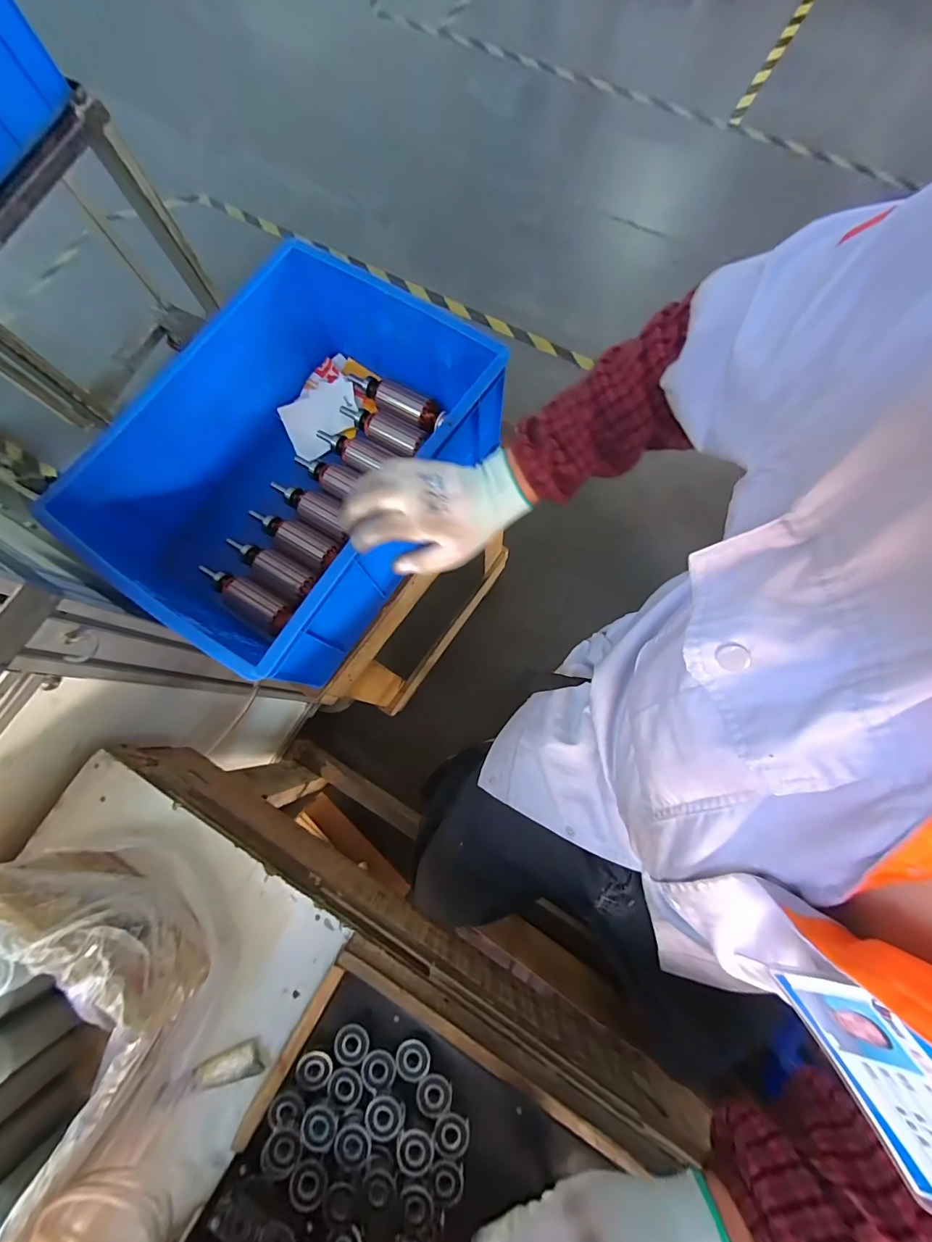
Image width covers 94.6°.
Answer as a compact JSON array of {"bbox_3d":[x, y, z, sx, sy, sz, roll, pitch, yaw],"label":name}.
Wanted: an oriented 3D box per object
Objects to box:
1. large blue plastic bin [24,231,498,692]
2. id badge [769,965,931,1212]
[{"bbox_3d":[-0.226,-0.203,0.593,0.367,0.209,0.475,34,80,9],"label":"large blue plastic bin"},{"bbox_3d":[0.175,0.188,0.173,0.004,0.055,0.086,-18,66,-32],"label":"id badge"}]

